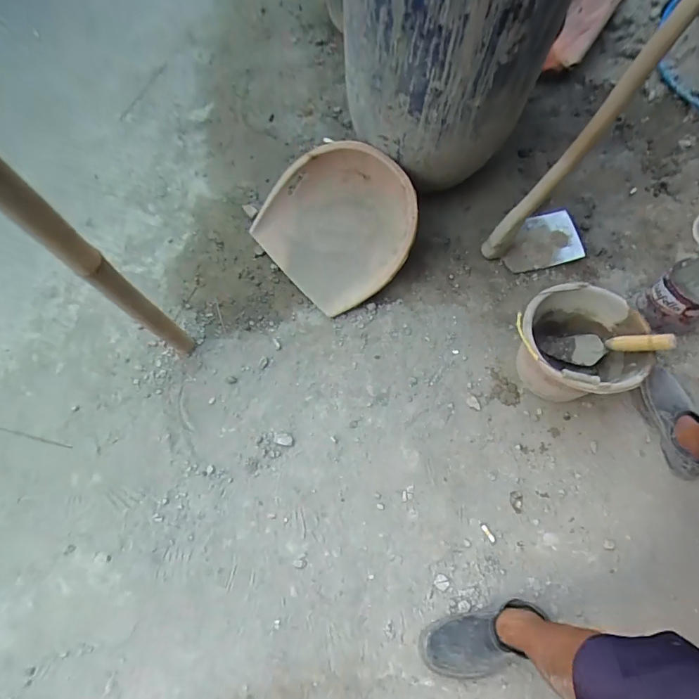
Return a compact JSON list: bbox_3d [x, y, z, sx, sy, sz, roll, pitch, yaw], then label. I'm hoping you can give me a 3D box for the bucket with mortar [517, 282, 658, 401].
[{"bbox_3d":[0.537,0.002,1.057,0.285,0.221,0.259,-29,68,-11],"label":"bucket with mortar"}]

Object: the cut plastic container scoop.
[{"bbox_3d":[-0.023,-0.366,1.246,0.384,0.179,0.442,-38,70,-15],"label":"cut plastic container scoop"}]

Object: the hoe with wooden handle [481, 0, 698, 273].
[{"bbox_3d":[0.542,-0.455,0.966,0.204,0.757,0.277,41,72,18],"label":"hoe with wooden handle"}]

